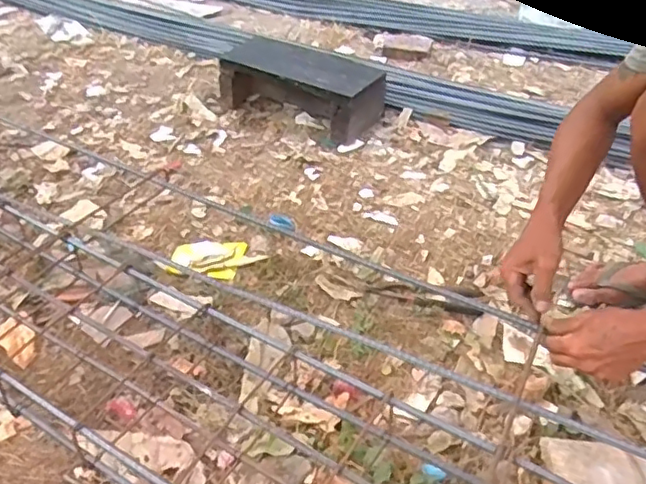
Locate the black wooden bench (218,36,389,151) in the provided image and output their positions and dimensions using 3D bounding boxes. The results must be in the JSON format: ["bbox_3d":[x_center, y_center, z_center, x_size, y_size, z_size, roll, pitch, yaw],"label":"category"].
[{"bbox_3d":[-0.063,-0.414,1.633,0.442,0.157,0.183,26,47,26],"label":"black wooden bench"}]

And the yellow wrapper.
[{"bbox_3d":[-0.235,0.033,1.227,0.142,0.009,0.097,6,41,6],"label":"yellow wrapper"}]

